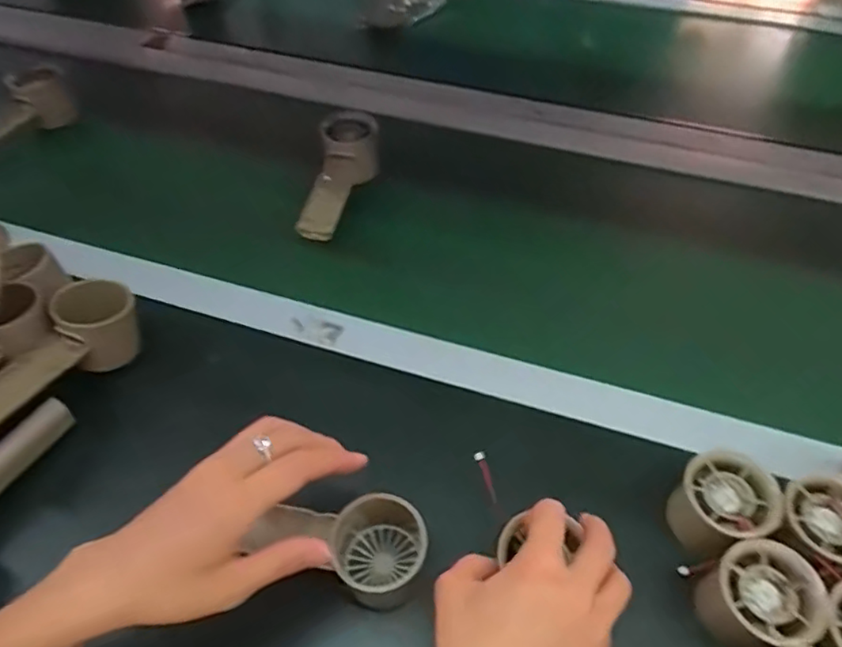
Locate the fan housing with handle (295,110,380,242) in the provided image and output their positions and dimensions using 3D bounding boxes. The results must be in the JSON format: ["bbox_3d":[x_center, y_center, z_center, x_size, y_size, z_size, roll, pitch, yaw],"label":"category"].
[{"bbox_3d":[-0.079,-0.148,0.613,0.060,0.048,0.161,4,52,5],"label":"fan housing with handle"}]

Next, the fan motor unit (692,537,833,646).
[{"bbox_3d":[0.201,0.167,0.367,0.057,0.051,0.057,-14,53,-9],"label":"fan motor unit"}]

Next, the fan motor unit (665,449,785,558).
[{"bbox_3d":[0.197,0.122,0.405,0.053,0.053,0.056,-16,53,-11],"label":"fan motor unit"}]

